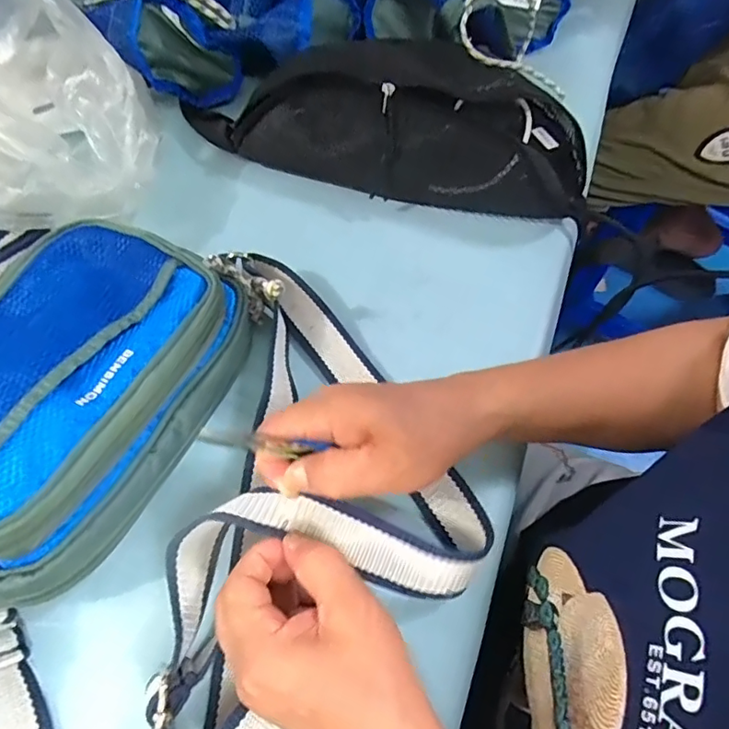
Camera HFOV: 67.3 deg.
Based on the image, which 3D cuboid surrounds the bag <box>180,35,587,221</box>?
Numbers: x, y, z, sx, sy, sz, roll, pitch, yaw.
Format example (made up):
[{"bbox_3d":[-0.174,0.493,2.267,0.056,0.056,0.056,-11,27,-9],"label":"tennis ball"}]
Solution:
[{"bbox_3d":[0.013,-0.192,0.438,0.337,0.081,0.089,10,62,6],"label":"bag"}]

